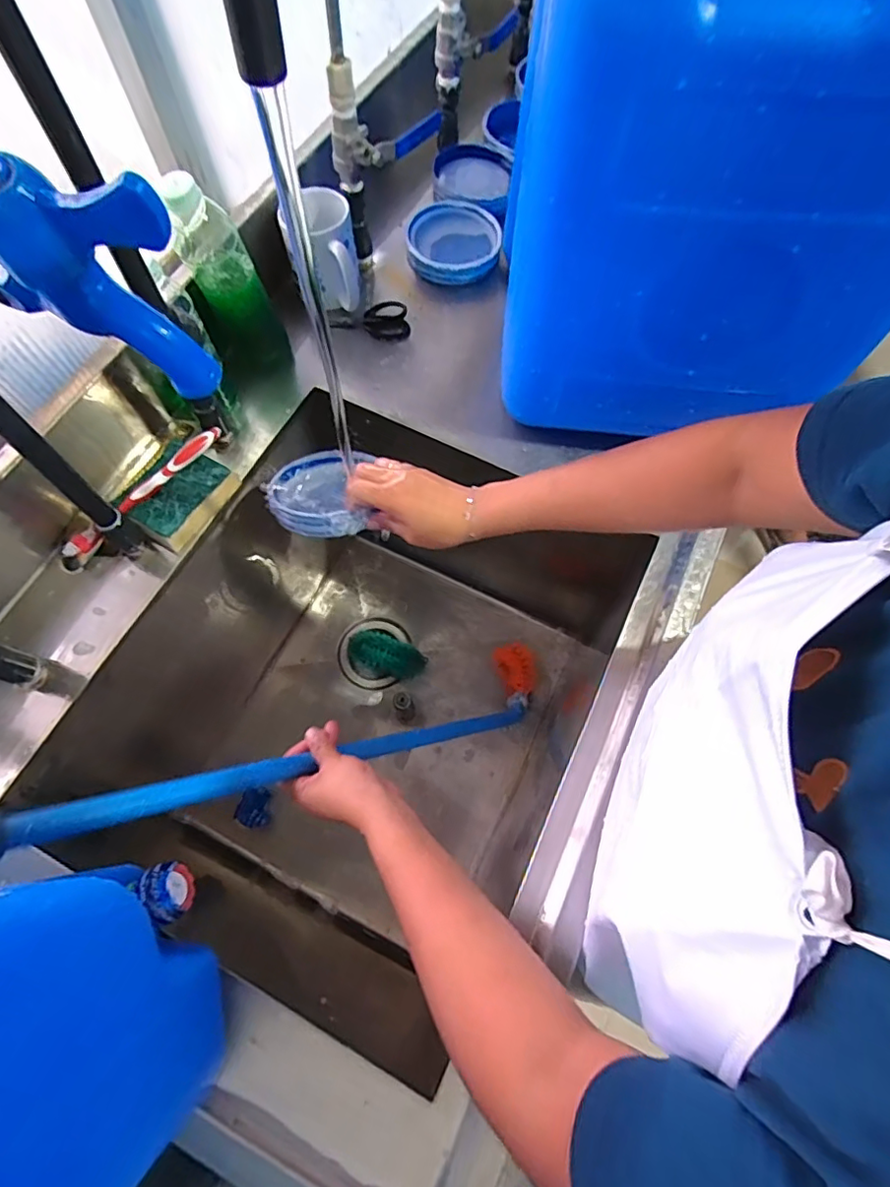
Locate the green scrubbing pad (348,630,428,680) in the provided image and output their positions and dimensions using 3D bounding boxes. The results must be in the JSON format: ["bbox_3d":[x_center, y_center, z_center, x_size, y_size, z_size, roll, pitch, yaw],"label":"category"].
[{"bbox_3d":[-0.092,0.094,0.873,0.123,0.024,0.059,20,70,8],"label":"green scrubbing pad"}]

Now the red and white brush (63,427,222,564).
[{"bbox_3d":[-0.297,-0.103,0.545,0.019,0.015,0.185,40,74,15],"label":"red and white brush"}]

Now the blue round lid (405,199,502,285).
[{"bbox_3d":[0.011,-0.449,0.708,0.115,0.031,0.127,3,68,1],"label":"blue round lid"}]

